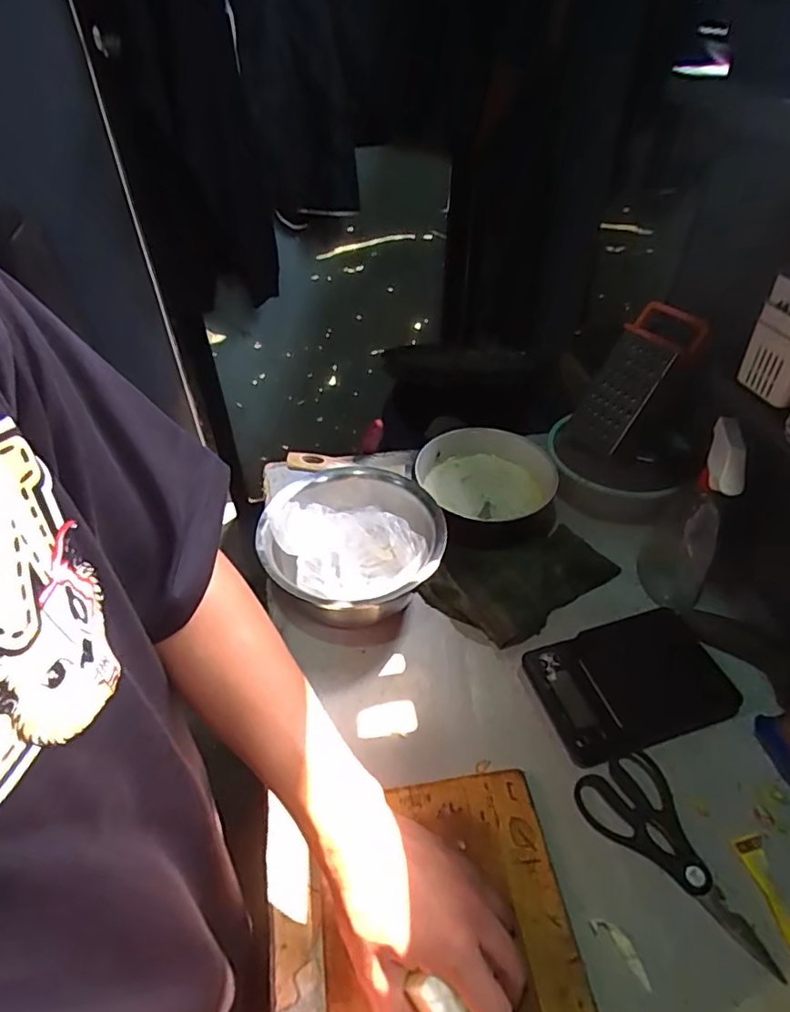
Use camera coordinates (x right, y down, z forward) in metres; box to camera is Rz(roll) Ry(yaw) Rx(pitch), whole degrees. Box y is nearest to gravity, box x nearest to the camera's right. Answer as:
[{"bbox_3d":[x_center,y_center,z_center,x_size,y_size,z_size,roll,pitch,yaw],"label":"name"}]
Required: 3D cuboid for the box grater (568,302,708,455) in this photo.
[{"bbox_3d":[0.329,-0.176,0.805,0.031,0.211,0.107,8,32,-41],"label":"box grater"}]

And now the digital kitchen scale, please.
[{"bbox_3d":[0.256,0.191,0.627,0.203,0.016,0.132,-14,45,-12],"label":"digital kitchen scale"}]

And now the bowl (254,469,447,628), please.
[{"bbox_3d":[-0.046,0.058,0.705,0.200,0.115,0.211,-1,44,1],"label":"bowl"}]

